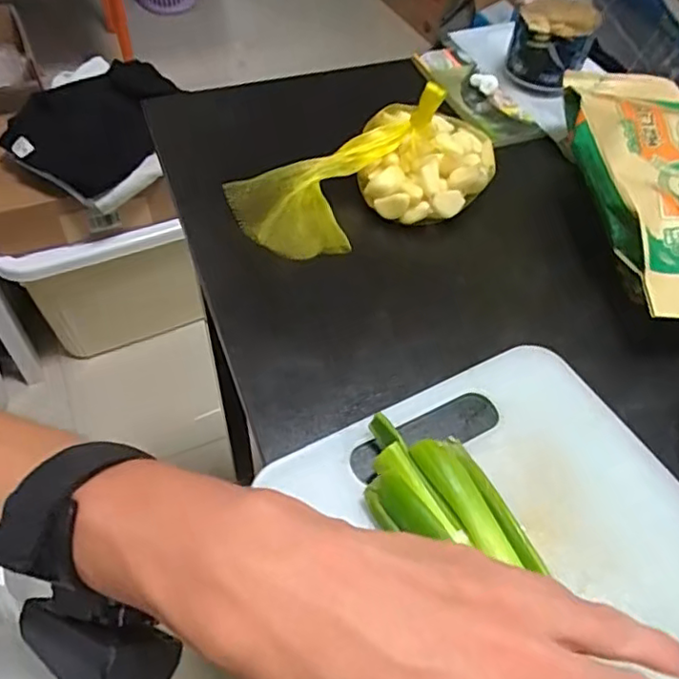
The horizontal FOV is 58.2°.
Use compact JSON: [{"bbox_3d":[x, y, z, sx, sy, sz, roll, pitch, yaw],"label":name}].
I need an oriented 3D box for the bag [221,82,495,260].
[{"bbox_3d":[0.026,-0.118,0.416,0.182,0.061,0.093,-31,61,-25],"label":"bag"}]

